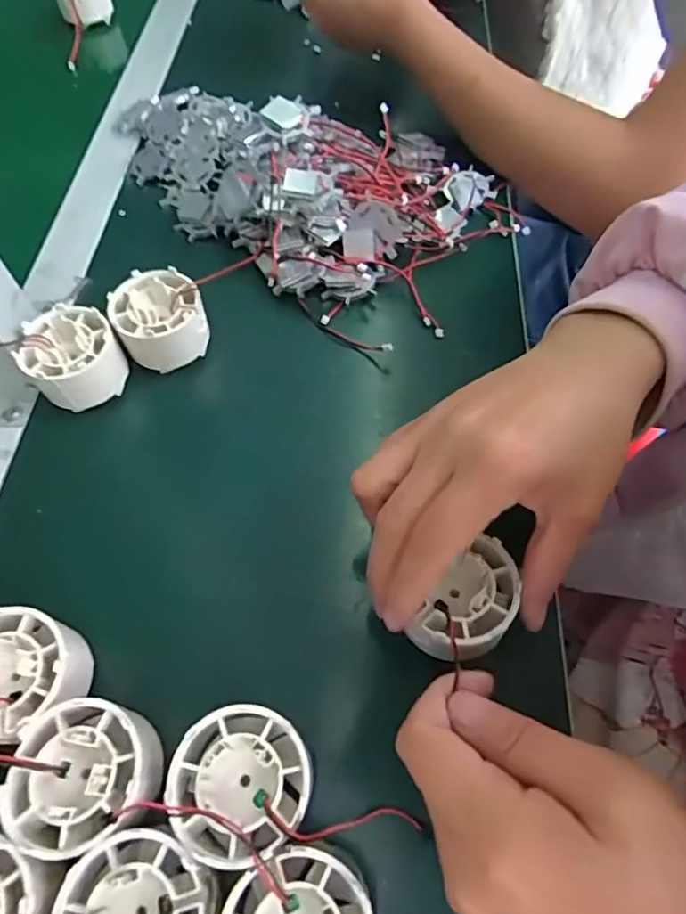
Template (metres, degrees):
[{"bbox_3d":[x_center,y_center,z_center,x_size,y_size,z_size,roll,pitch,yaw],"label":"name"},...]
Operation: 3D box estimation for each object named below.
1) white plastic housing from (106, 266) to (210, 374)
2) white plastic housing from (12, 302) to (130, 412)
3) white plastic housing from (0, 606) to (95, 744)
[{"bbox_3d":[-0.109,-0.082,0.338,0.050,0.035,0.053,-1,61,2],"label":"white plastic housing"},{"bbox_3d":[-0.154,-0.056,0.326,0.056,0.033,0.050,37,69,20],"label":"white plastic housing"},{"bbox_3d":[-0.138,0.093,0.240,0.051,0.034,0.050,-1,61,2],"label":"white plastic housing"}]

